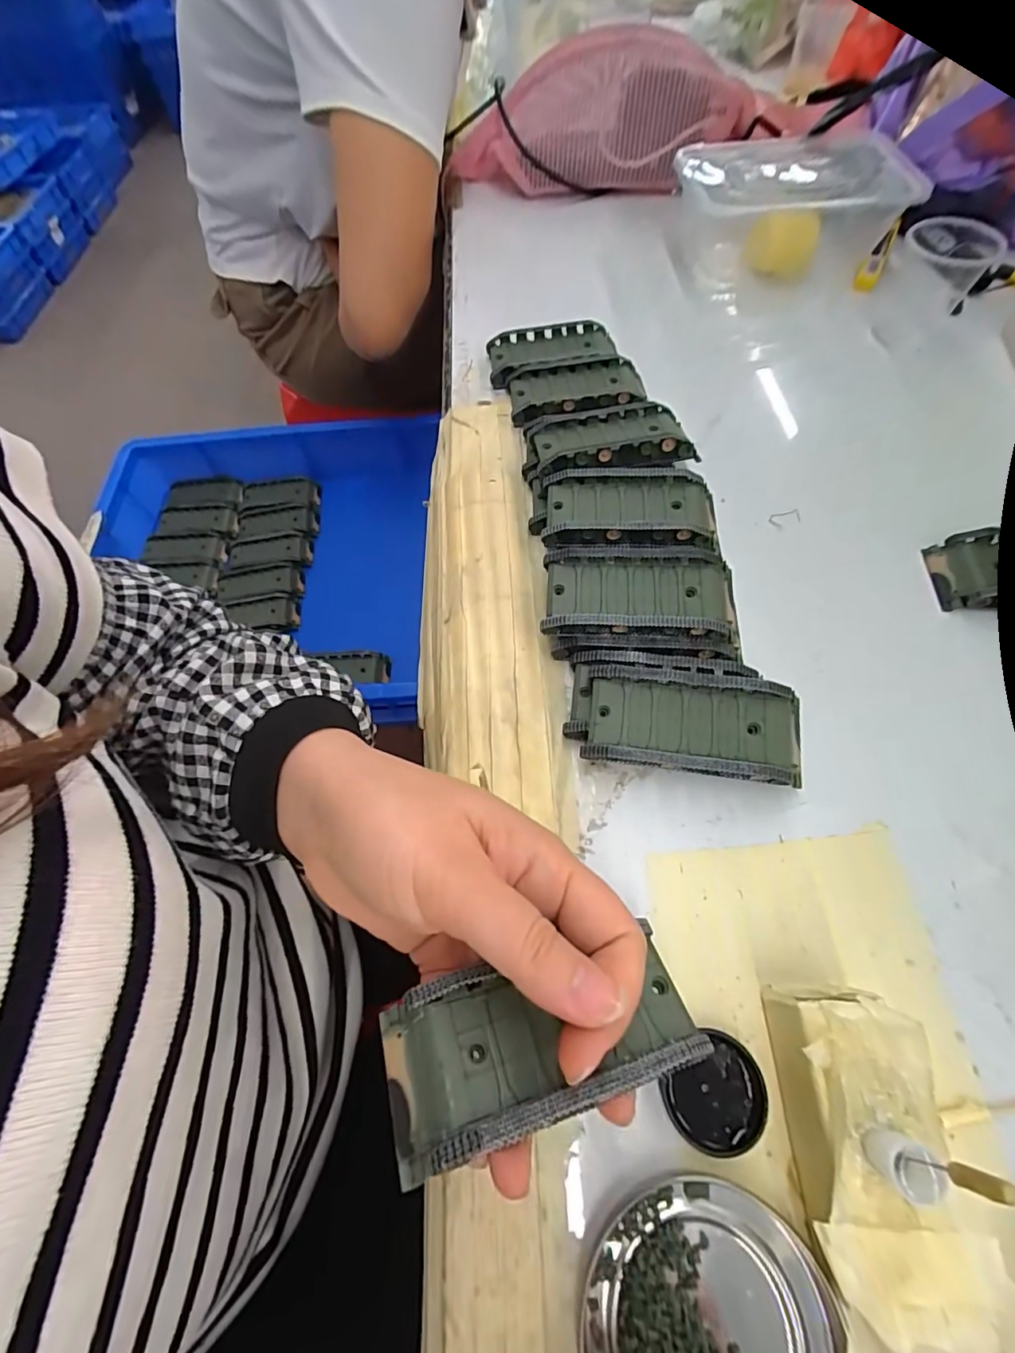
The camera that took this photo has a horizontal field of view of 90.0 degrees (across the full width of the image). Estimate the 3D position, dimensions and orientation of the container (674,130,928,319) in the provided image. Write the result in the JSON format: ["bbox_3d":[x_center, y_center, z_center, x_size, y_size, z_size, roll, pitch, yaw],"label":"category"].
[{"bbox_3d":[0.225,-0.378,0.426,0.167,0.080,0.118,-1,63,2],"label":"container"}]

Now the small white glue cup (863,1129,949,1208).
[{"bbox_3d":[0.113,0.140,0.145,0.012,0.017,0.012,-1,63,2],"label":"small white glue cup"}]

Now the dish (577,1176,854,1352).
[{"bbox_3d":[0.063,0.204,0.157,0.079,0.008,0.068,-11,63,-3],"label":"dish"}]

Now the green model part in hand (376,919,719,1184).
[{"bbox_3d":[0.012,0.111,0.158,0.096,0.018,0.042,-8,45,-16],"label":"green model part in hand"}]

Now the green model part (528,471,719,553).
[{"bbox_3d":[0.064,-0.093,0.292,0.102,0.025,0.055,7,63,6],"label":"green model part"}]

